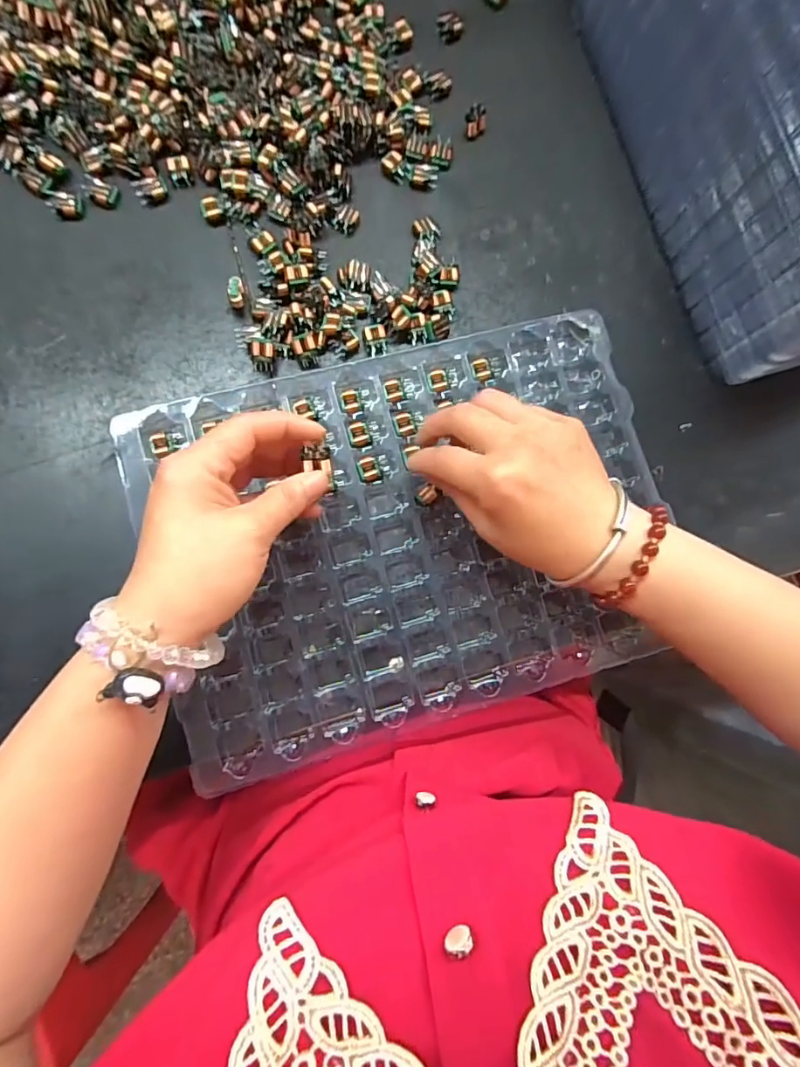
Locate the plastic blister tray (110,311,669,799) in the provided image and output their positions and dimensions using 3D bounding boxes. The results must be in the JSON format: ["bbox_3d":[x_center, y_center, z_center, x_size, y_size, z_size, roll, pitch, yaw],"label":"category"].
[{"bbox_3d":[0.011,-0.004,0.320,0.331,0.024,0.238,-16,86,-8],"label":"plastic blister tray"}]

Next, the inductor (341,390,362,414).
[{"bbox_3d":[-0.033,-0.088,0.327,0.013,0.006,0.015,-9,85,-7],"label":"inductor"}]

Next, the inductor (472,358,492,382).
[{"bbox_3d":[0.056,-0.113,0.336,0.013,0.004,0.016,-10,85,-7],"label":"inductor"}]

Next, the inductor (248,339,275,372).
[{"bbox_3d":[-0.092,-0.119,0.326,0.016,0.013,0.018,-5,84,-7],"label":"inductor"}]

